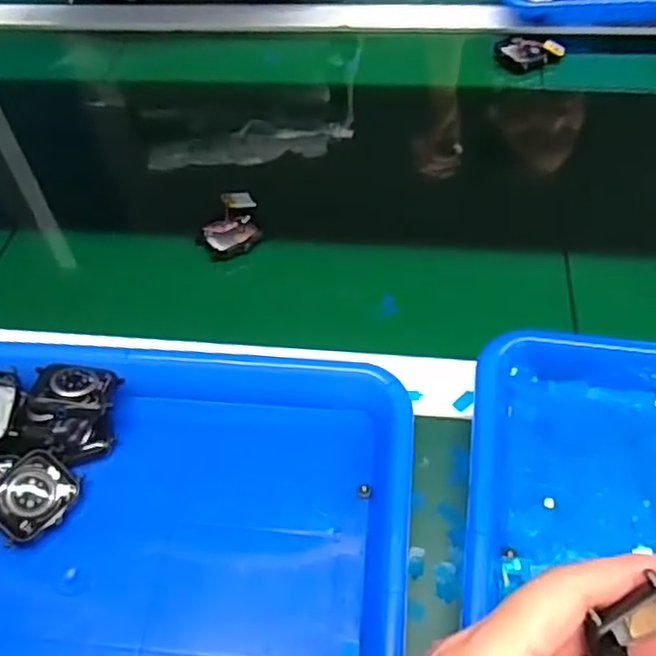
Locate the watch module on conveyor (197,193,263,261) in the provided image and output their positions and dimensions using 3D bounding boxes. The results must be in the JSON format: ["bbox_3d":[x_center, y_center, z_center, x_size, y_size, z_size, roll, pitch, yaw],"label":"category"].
[{"bbox_3d":[-0.074,-0.077,0.488,0.045,0.023,0.050,-11,54,-4],"label":"watch module on conveyor"}]

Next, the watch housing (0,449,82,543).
[{"bbox_3d":[-0.156,0.088,0.349,0.038,0.012,0.041,39,59,0],"label":"watch housing"}]

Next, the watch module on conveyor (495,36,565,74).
[{"bbox_3d":[0.184,-0.251,0.610,0.058,0.016,0.035,16,57,15],"label":"watch module on conveyor"}]

